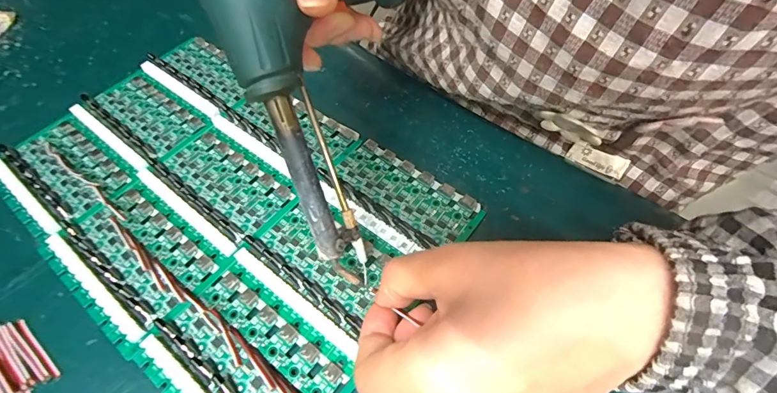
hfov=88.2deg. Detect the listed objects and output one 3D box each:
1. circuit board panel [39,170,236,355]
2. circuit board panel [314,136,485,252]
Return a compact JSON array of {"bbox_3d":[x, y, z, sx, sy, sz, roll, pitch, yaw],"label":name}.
[{"bbox_3d":[-0.156,0.034,0.243,0.101,0.008,0.070,32,64,22],"label":"circuit board panel"},{"bbox_3d":[0.005,0.000,0.258,0.101,0.008,0.058,31,64,22],"label":"circuit board panel"}]

